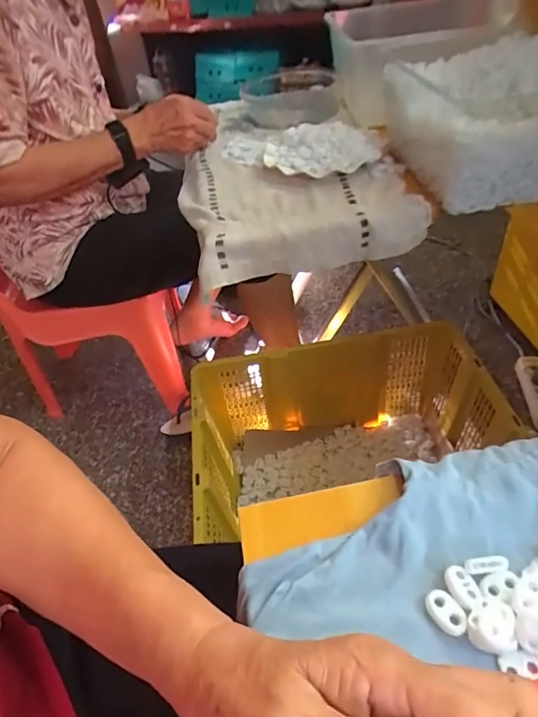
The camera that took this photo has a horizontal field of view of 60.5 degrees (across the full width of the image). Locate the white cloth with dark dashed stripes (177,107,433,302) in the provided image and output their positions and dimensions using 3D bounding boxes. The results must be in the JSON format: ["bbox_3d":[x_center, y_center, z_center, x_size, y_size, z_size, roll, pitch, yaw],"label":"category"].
[{"bbox_3d":[0.010,-0.294,0.774,0.323,0.065,0.464,-15,45,-5],"label":"white cloth with dark dashed stripes"}]

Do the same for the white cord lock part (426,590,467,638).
[{"bbox_3d":[0.092,0.132,0.240,0.014,0.006,0.023,-24,46,-13],"label":"white cord lock part"}]

